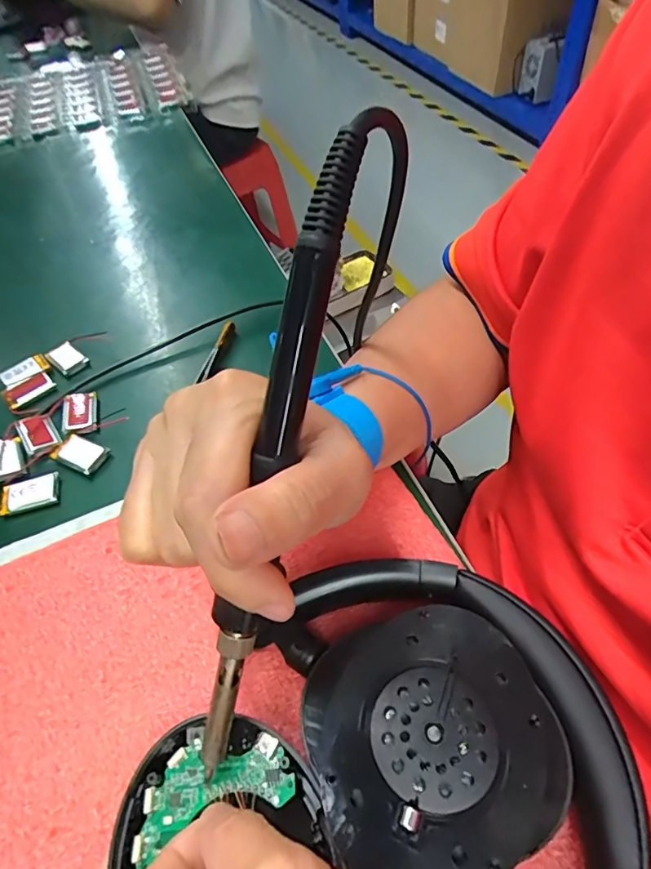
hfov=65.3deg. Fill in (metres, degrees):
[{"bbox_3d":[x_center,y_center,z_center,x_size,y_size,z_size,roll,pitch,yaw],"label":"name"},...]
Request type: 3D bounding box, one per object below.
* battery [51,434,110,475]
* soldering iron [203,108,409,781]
[{"bbox_3d":[-0.149,0.011,0.305,0.030,0.004,0.019,18,57,18],"label":"battery"},{"bbox_3d":[-0.012,0.011,0.156,0.022,0.205,0.017,18,11,18],"label":"soldering iron"}]

